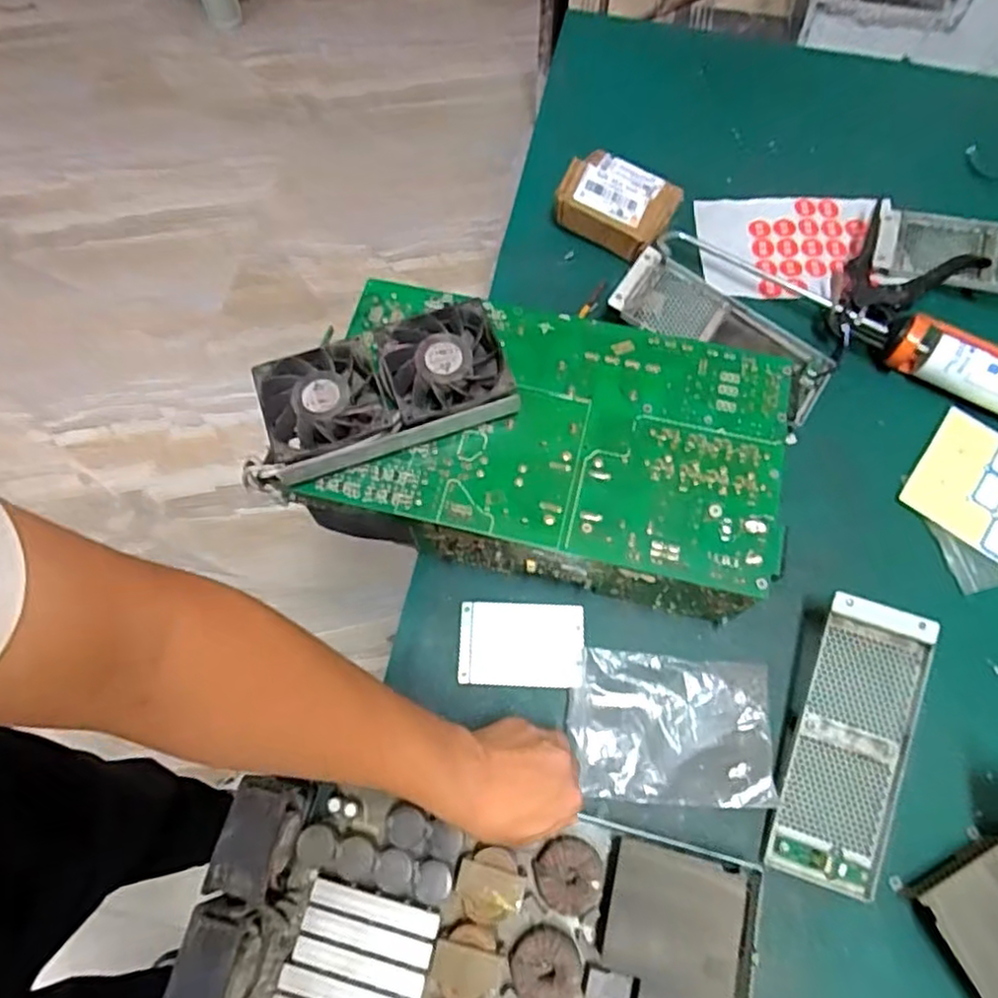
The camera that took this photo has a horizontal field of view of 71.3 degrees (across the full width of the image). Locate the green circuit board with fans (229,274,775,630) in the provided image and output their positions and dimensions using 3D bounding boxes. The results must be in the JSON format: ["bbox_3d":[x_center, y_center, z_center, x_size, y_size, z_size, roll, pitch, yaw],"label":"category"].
[{"bbox_3d":[0.028,-0.050,0.604,0.400,0.150,0.207,13,69,6],"label":"green circuit board with fans"}]

